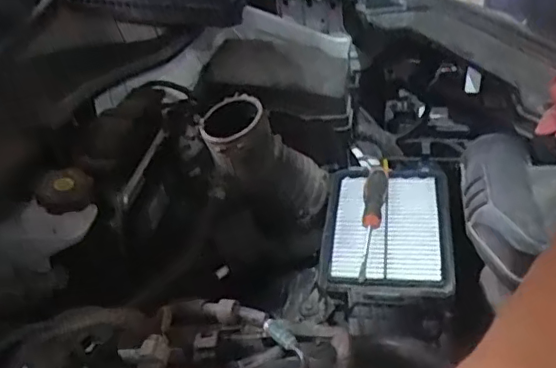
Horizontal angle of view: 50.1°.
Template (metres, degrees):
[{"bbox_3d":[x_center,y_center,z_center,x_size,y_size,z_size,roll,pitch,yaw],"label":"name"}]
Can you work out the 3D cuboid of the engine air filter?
[{"bbox_3d":[0.150,0.059,0.819,0.169,0.035,0.255,2,39,12],"label":"engine air filter"}]

